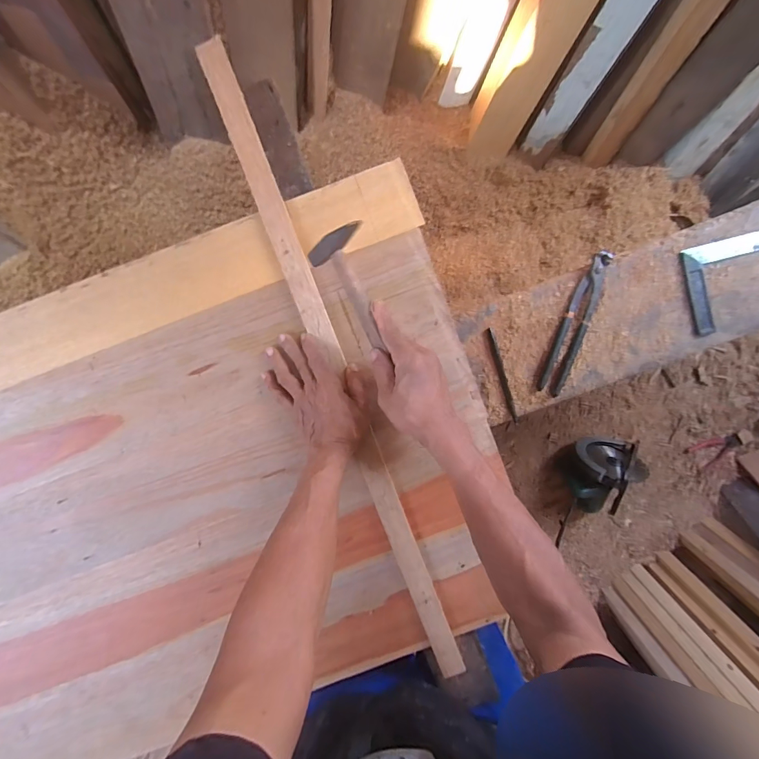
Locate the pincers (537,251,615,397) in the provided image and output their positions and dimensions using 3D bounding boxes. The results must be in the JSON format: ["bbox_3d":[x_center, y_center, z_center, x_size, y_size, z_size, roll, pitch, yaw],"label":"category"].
[{"bbox_3d":[0.292,-0.083,0.588,0.038,0.024,0.219,21,95,-2],"label":"pincers"}]

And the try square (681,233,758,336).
[{"bbox_3d":[0.602,-0.163,0.582,0.277,0.024,0.128,-14,91,-2],"label":"try square"}]

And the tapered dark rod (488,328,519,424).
[{"bbox_3d":[0.187,-0.005,0.597,0.009,0.010,0.147,-17,95,2],"label":"tapered dark rod"}]

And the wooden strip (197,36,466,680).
[{"bbox_3d":[-0.052,-0.006,0.535,0.047,0.013,0.894,-22,94,-2],"label":"wooden strip"}]

